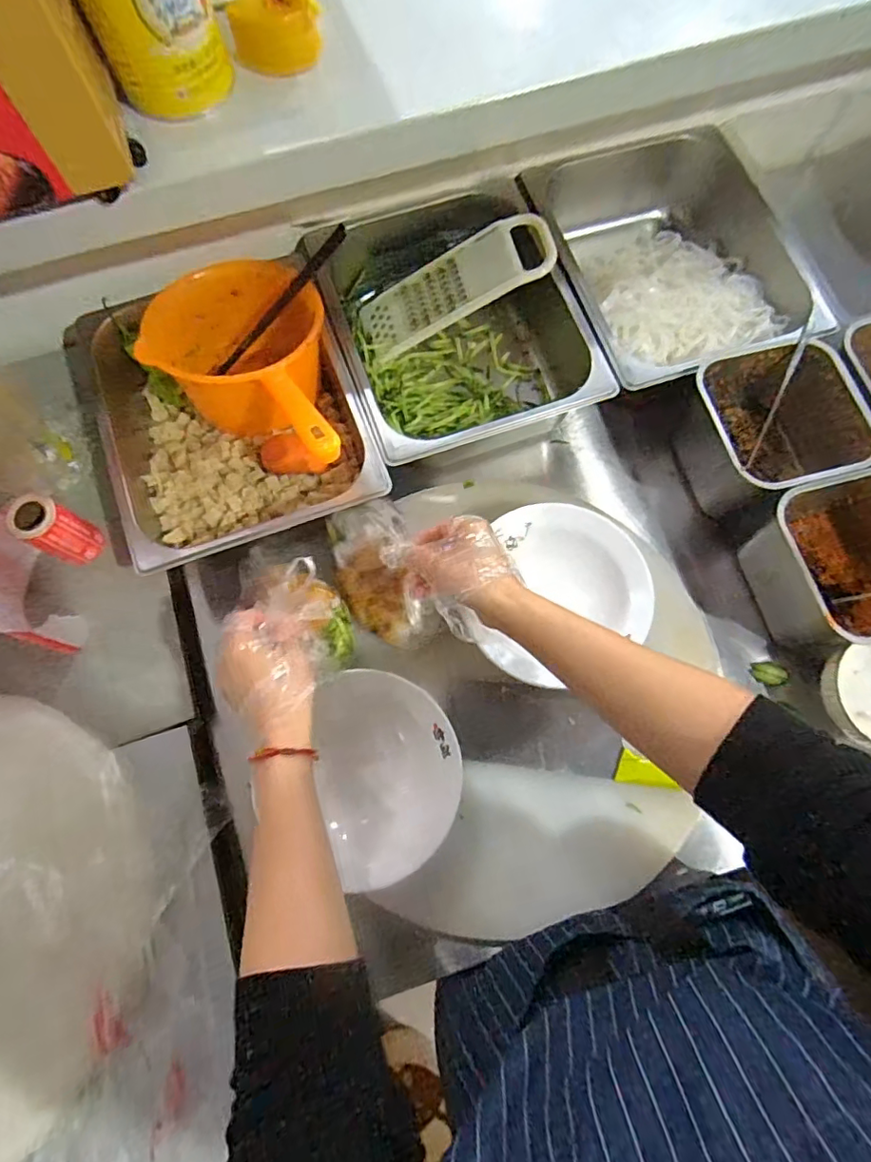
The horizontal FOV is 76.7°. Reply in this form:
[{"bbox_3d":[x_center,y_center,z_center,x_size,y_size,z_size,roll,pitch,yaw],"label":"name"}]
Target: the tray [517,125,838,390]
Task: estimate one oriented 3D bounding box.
[{"bbox_3d":[0.275,-0.376,0.678,0.265,0.099,0.330,-17,73,-5],"label":"tray"}]

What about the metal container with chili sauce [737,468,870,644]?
[{"bbox_3d":[0.426,-0.020,0.567,0.144,0.104,0.162,-16,73,-4],"label":"metal container with chili sauce"}]

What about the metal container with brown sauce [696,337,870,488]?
[{"bbox_3d":[0.359,-0.161,0.608,0.156,0.112,0.153,-15,73,-4],"label":"metal container with brown sauce"}]

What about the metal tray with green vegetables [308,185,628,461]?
[{"bbox_3d":[0.023,-0.297,0.660,0.269,0.101,0.323,-17,73,-4],"label":"metal tray with green vegetables"}]

